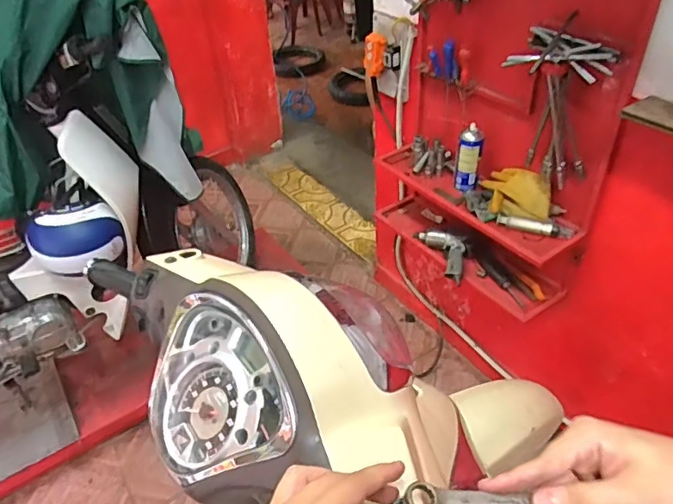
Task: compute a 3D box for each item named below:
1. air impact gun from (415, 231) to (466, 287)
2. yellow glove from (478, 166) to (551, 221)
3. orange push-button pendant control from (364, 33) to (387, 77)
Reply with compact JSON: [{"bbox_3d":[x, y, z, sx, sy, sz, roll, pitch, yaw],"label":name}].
[{"bbox_3d":[0.312,-0.004,1.509,0.094,0.044,0.228,-17,42,-14],"label":"air impact gun"},{"bbox_3d":[0.443,-0.149,1.323,0.210,0.113,0.067,17,13,42],"label":"yellow glove"},{"bbox_3d":[0.113,-0.578,1.576,0.066,0.111,0.066,-2,40,3],"label":"orange push-button pendant control"}]

